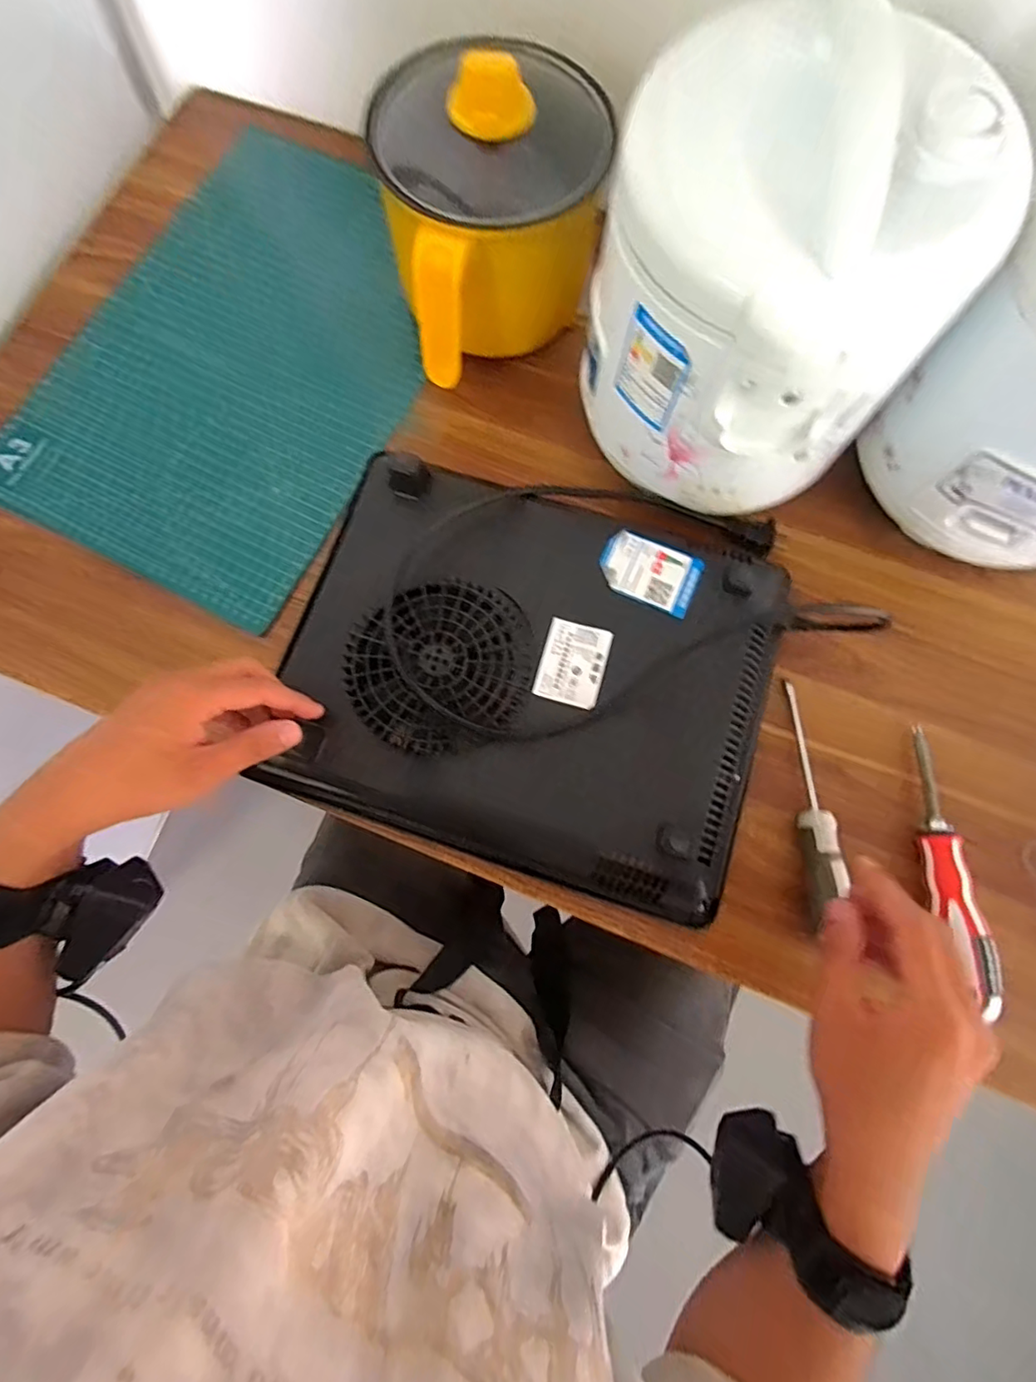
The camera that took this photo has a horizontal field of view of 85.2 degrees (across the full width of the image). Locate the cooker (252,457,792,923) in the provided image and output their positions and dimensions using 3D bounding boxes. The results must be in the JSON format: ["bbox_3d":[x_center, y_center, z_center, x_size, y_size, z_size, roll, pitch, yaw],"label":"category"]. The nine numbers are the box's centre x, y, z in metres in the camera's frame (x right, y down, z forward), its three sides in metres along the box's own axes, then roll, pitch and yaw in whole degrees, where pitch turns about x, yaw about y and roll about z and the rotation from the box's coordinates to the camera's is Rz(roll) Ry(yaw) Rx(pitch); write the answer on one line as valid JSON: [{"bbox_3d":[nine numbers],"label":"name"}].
[{"bbox_3d":[0.010,-0.018,0.391,0.330,0.043,0.264,18,76,3],"label":"cooker"}]

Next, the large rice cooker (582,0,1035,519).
[{"bbox_3d":[0.153,-0.239,0.347,0.177,0.193,0.181,-40,76,-7],"label":"large rice cooker"}]

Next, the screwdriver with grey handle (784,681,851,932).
[{"bbox_3d":[0.207,0.075,0.393,0.020,0.030,0.167,4,68,0],"label":"screwdriver with grey handle"}]

